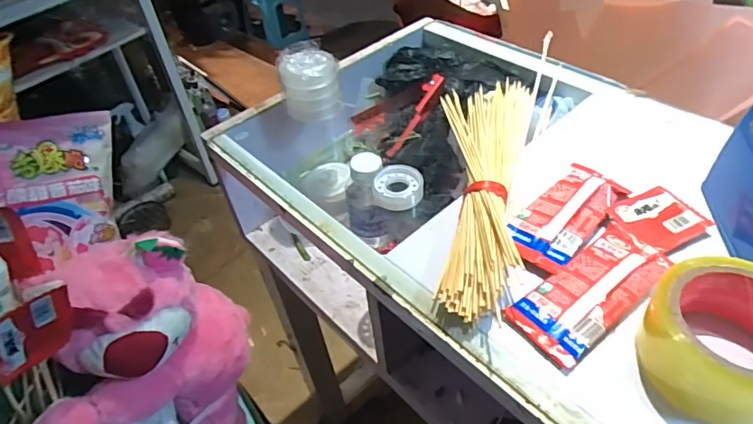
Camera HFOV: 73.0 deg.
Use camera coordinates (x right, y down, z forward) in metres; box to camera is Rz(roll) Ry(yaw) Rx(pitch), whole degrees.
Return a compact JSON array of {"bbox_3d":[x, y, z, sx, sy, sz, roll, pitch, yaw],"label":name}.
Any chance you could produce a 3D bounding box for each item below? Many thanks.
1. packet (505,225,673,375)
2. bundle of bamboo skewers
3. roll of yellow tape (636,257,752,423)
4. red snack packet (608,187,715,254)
[{"bbox_3d":[0.169,0.062,0.404,0.135,0.018,0.060,-33,51,-24],"label":"packet"},{"bbox_3d":[0.104,-0.036,0.499,0.096,0.035,0.336,5,46,11],"label":"bundle of bamboo skewers"},{"bbox_3d":[0.235,0.087,0.343,0.099,0.056,0.093,-4,45,4],"label":"roll of yellow tape"},{"bbox_3d":[0.247,0.005,0.450,0.066,0.007,0.059,-24,48,-16],"label":"red snack packet"}]

